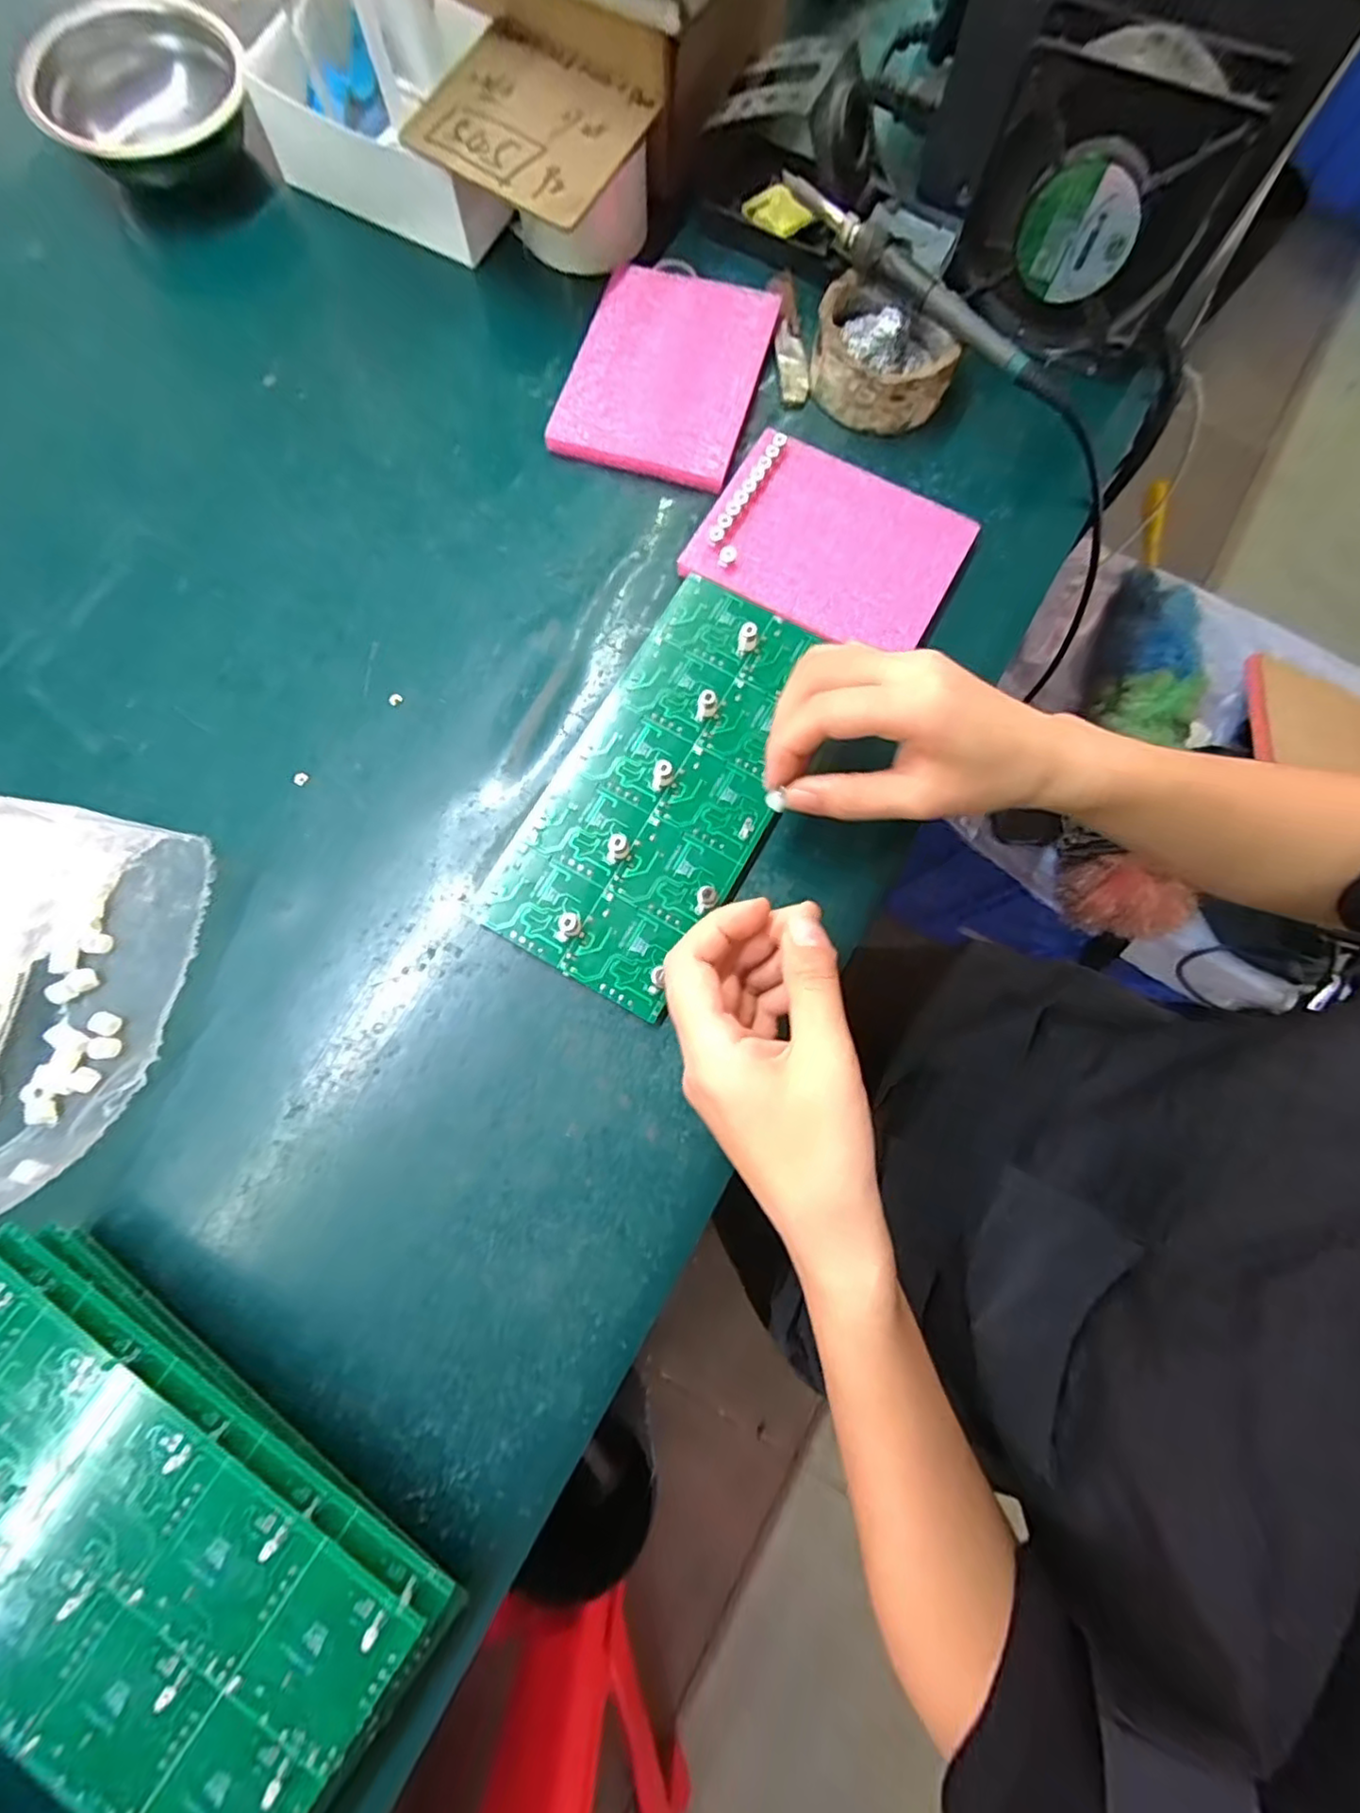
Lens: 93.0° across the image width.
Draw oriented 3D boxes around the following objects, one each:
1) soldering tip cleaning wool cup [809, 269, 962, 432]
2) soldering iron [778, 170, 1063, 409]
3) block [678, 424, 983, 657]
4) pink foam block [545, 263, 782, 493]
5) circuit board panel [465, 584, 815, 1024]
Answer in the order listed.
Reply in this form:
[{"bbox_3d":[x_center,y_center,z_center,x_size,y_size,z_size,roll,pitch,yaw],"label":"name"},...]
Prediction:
[{"bbox_3d":[0.120,-0.329,0.383,0.081,0.035,0.077,7,77,0],"label":"soldering tip cleaning wool cup"},{"bbox_3d":[0.135,-0.349,0.361,0.021,0.022,0.199,-43,82,-10],"label":"soldering iron"},{"bbox_3d":[0.085,-0.201,0.363,0.134,0.017,0.107,28,78,5],"label":"block"},{"bbox_3d":[-0.008,-0.324,0.393,0.106,0.012,0.143,16,78,2],"label":"pink foam block"},{"bbox_3d":[-0.004,-0.065,0.334,0.104,0.019,0.221,29,78,5],"label":"circuit board panel"}]

